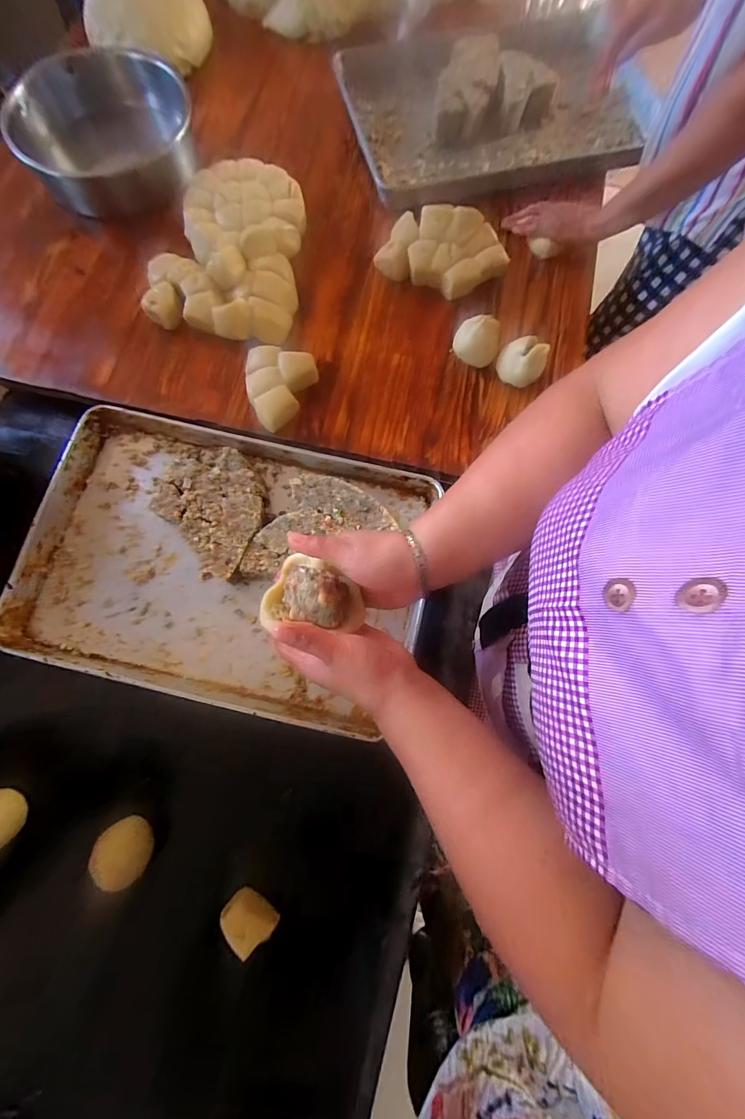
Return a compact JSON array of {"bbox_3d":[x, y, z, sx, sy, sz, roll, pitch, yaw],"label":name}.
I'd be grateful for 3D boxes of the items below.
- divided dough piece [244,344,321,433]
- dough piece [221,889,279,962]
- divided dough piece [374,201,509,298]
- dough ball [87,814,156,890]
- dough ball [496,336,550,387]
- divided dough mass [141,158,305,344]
[{"bbox_3d":[-0.163,-0.285,0.623,0.118,0.068,0.133,23,76,5],"label":"divided dough piece"},{"bbox_3d":[-0.161,0.464,0.491,0.067,0.045,0.043,37,78,8],"label":"dough piece"},{"bbox_3d":[0.125,-0.546,0.683,0.220,0.067,0.122,21,76,4],"label":"divided dough piece"},{"bbox_3d":[-0.321,0.371,0.486,0.060,0.055,0.064,0,76,-1],"label":"dough ball"},{"bbox_3d":[0.243,-0.323,0.634,0.074,0.062,0.065,32,77,7],"label":"dough ball"},{"bbox_3d":[-0.233,-0.562,0.698,0.252,0.053,0.361,15,76,3],"label":"divided dough mass"}]

